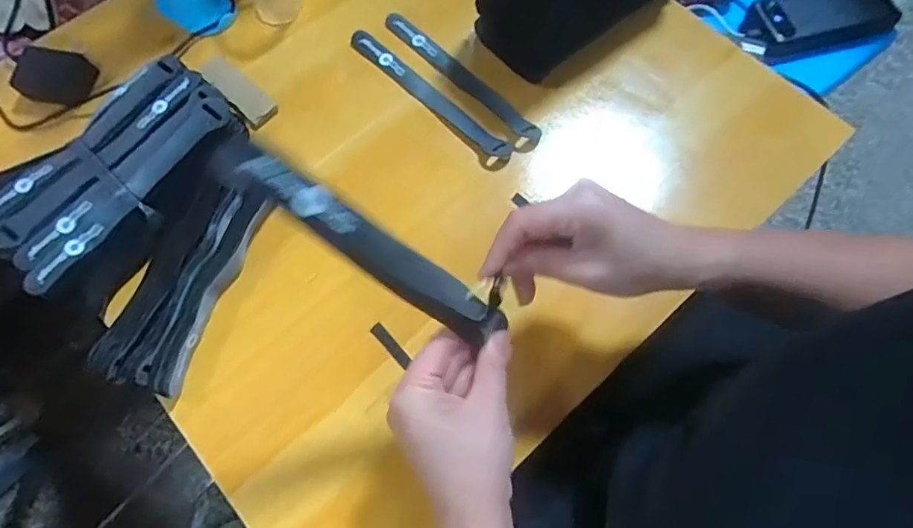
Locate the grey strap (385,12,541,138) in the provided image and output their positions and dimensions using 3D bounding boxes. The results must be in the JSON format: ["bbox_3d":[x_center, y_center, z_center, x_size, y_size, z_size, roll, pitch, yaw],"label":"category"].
[{"bbox_3d":[0.002,-0.178,0.505,0.021,0.009,0.189,-42,75,-14],"label":"grey strap"}]

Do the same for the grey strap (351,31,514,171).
[{"bbox_3d":[-0.027,-0.156,0.501,0.027,0.015,0.199,-42,75,-14],"label":"grey strap"}]

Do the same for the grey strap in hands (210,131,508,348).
[{"bbox_3d":[-0.039,-0.006,0.280,0.028,0.179,0.026,-1,61,47],"label":"grey strap in hands"}]

